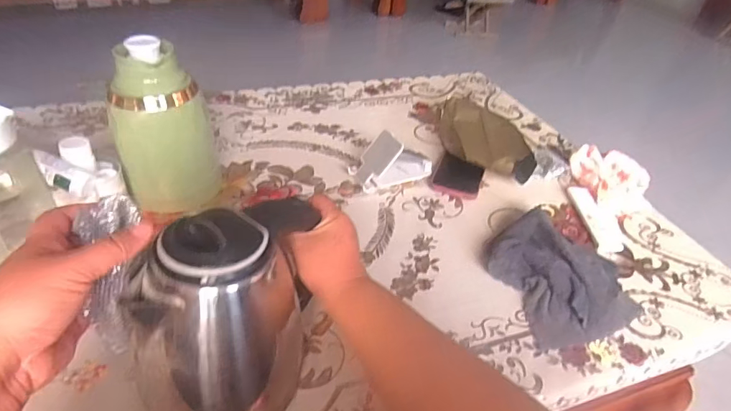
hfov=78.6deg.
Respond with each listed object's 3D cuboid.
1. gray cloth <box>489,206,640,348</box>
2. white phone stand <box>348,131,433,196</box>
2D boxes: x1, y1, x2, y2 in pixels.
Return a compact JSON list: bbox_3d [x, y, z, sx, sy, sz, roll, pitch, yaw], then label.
[{"bbox_3d":[0.261,0.083,0.594,0.165,0.051,0.183,-9,42,-18],"label":"gray cloth"},{"bbox_3d":[0.049,-0.081,0.753,0.139,0.073,0.067,-15,44,-24],"label":"white phone stand"}]

